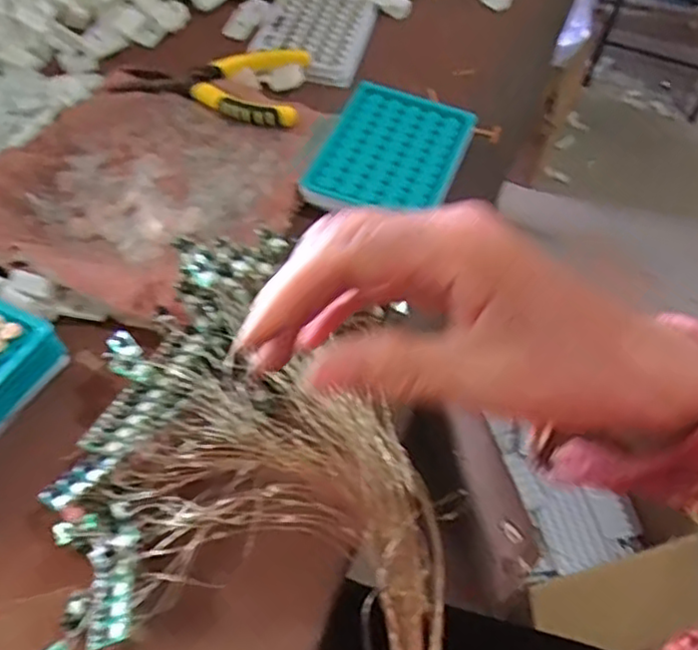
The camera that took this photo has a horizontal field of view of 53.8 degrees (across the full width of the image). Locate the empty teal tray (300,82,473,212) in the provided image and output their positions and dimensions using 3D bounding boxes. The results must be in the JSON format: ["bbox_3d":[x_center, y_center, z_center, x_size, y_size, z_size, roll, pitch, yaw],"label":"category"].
[{"bbox_3d":[0.031,-0.128,0.502,0.095,0.012,0.128,20,55,10],"label":"empty teal tray"}]

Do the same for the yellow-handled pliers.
[{"bbox_3d":[-0.107,-0.200,0.548,0.146,0.013,0.092,9,54,2],"label":"yellow-handled pliers"}]

